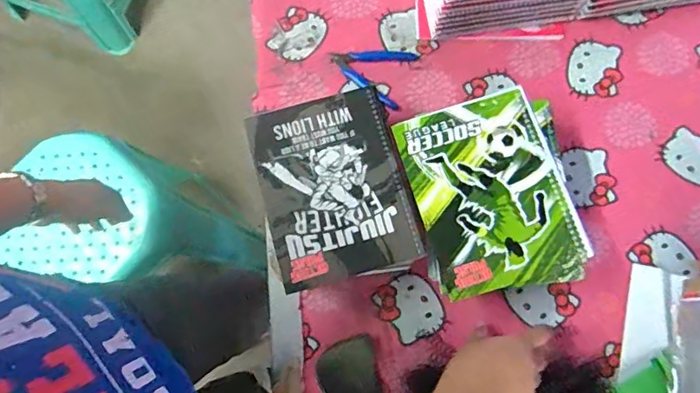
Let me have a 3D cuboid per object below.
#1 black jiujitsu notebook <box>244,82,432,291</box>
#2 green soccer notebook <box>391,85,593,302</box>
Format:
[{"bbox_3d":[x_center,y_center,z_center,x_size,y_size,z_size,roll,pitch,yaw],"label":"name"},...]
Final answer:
[{"bbox_3d":[-0.019,-0.011,0.538,0.148,0.007,0.198,-15,76,-2],"label":"black jiujitsu notebook"},{"bbox_3d":[0.147,-0.004,0.533,0.152,0.008,0.204,-15,76,-2],"label":"green soccer notebook"}]

